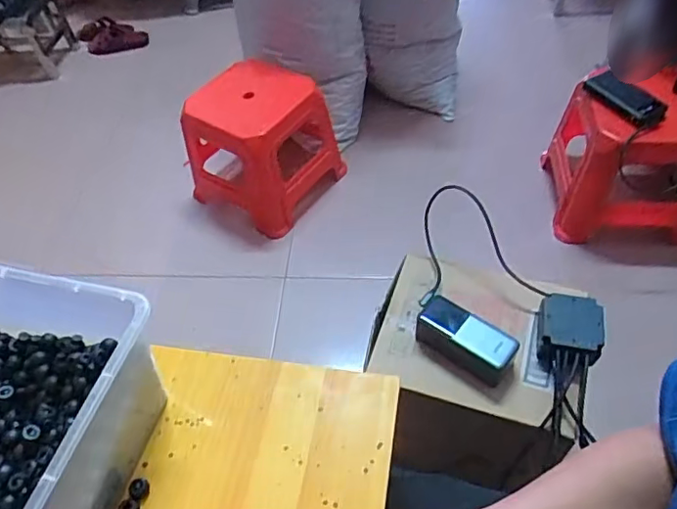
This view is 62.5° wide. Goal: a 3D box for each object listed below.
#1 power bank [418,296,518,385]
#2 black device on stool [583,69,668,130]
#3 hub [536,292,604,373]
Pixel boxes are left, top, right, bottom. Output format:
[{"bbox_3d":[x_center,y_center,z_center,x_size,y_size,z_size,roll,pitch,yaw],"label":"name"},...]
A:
[{"bbox_3d":[0.172,0.119,0.765,0.136,0.065,0.056,28,60,25],"label":"power bank"},{"bbox_3d":[0.544,-0.294,1.061,0.154,0.056,0.033,30,21,1],"label":"black device on stool"},{"bbox_3d":[0.309,0.105,0.749,0.076,0.056,0.089,8,53,12],"label":"hub"}]

